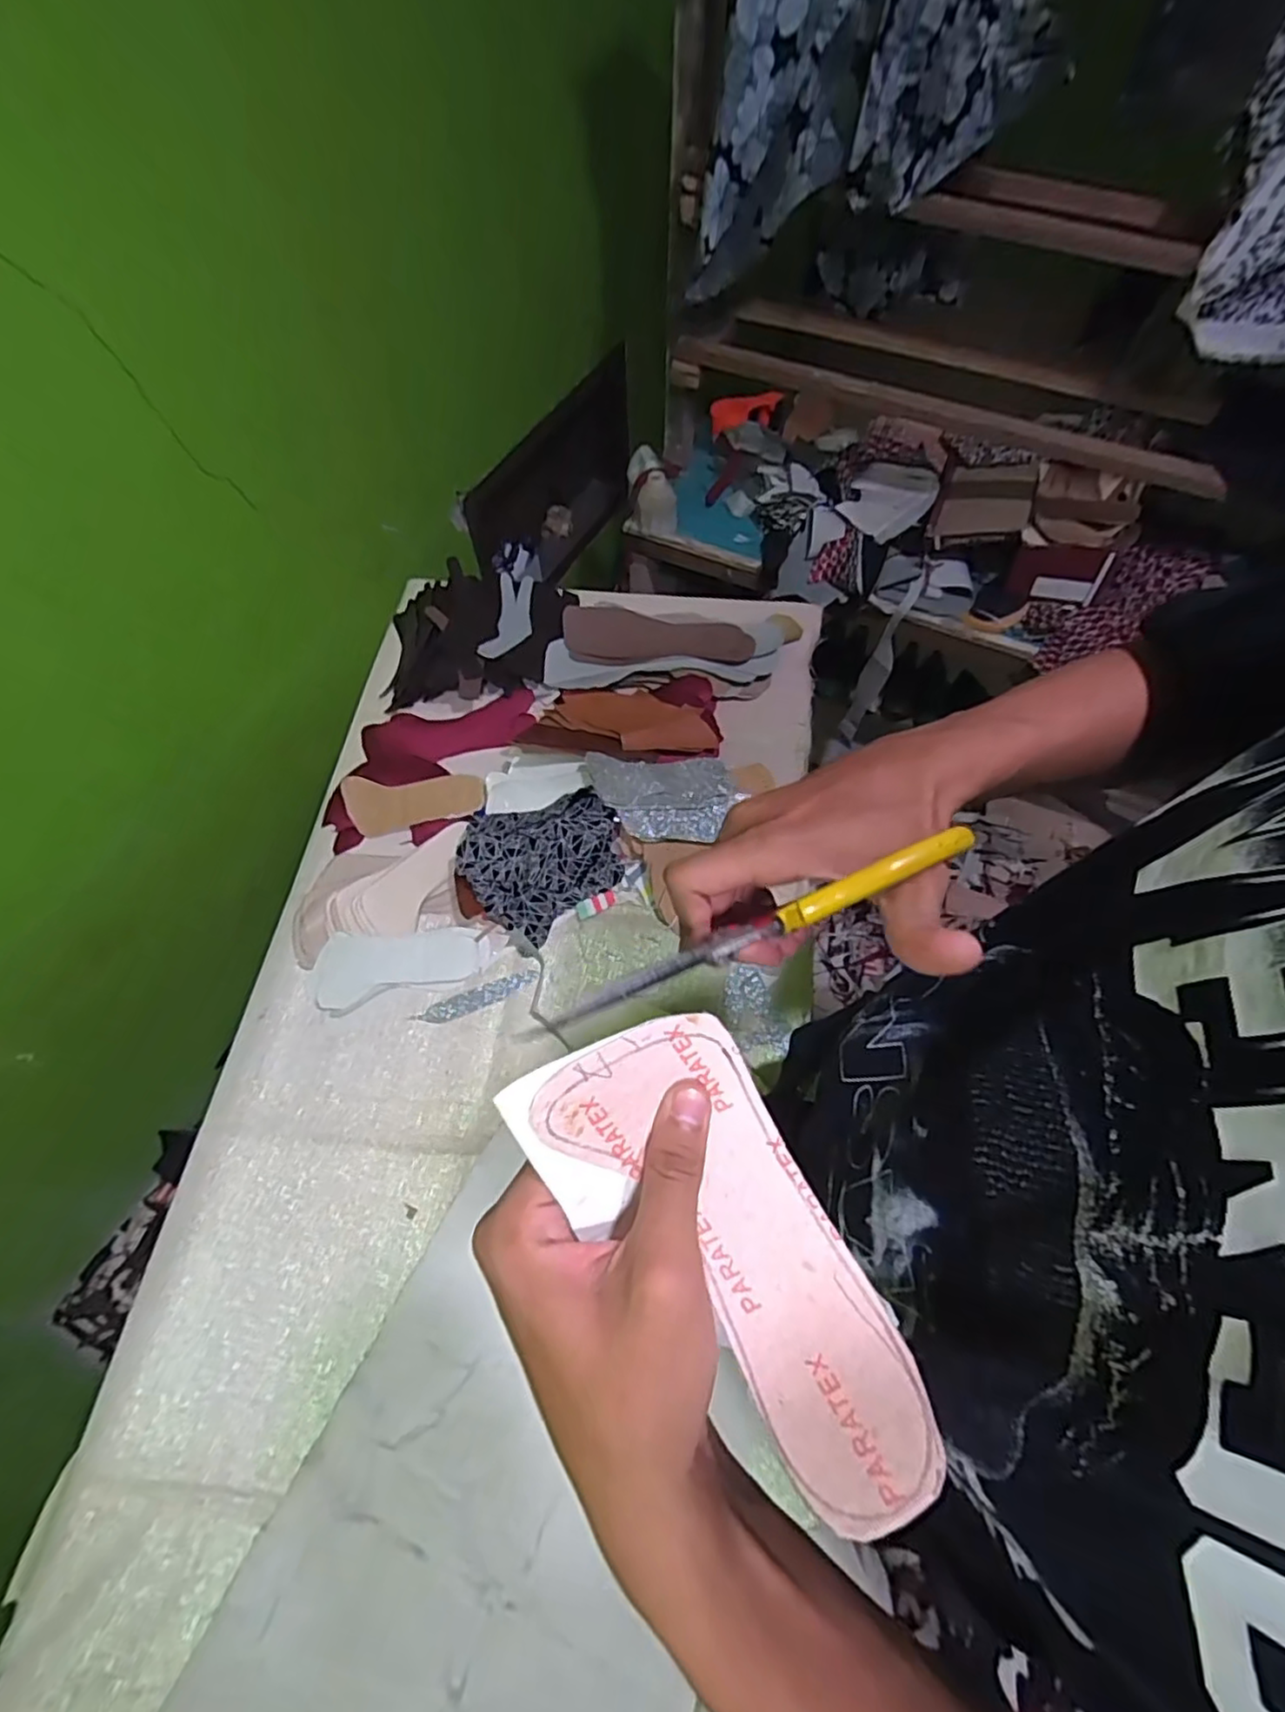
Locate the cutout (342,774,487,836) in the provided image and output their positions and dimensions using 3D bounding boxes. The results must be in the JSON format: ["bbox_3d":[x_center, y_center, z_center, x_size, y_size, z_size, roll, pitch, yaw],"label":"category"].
[{"bbox_3d":[-0.280,-0.066,0.819,0.167,0.017,0.069,-3,86,-5],"label":"cutout"}]

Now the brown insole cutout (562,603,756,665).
[{"bbox_3d":[0.021,-0.309,0.916,0.253,0.017,0.100,0,64,-1],"label":"brown insole cutout"}]

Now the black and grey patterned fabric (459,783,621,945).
[{"bbox_3d":[-0.119,-0.007,0.766,0.172,0.055,0.150,-38,67,-17],"label":"black and grey patterned fabric"}]

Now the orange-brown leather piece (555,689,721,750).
[{"bbox_3d":[-0.007,-0.177,0.863,0.207,0.023,0.085,17,64,10],"label":"orange-brown leather piece"}]

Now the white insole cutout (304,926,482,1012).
[{"bbox_3d":[-0.271,0.120,0.724,0.175,0.019,0.076,-4,62,0],"label":"white insole cutout"}]

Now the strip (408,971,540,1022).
[{"bbox_3d":[-0.178,0.154,0.713,0.134,0.004,0.025,-19,63,-8],"label":"strip"}]

